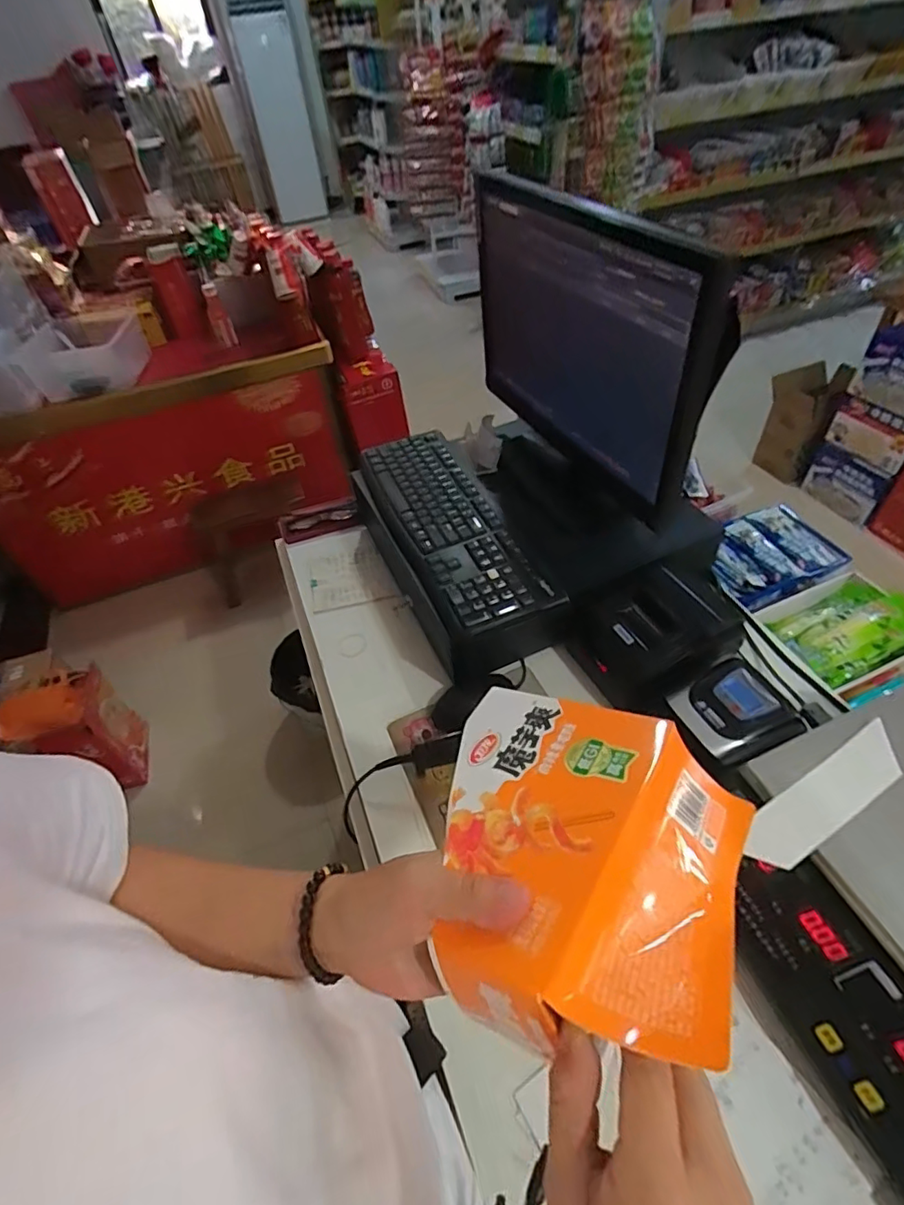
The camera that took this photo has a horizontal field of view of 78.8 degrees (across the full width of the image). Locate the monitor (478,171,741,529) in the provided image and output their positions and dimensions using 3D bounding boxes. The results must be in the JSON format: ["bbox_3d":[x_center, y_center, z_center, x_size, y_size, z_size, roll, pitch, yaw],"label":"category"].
[{"bbox_3d":[0.158,-0.335,0.716,0.074,0.314,0.467,-21,49,-13],"label":"monitor"}]

